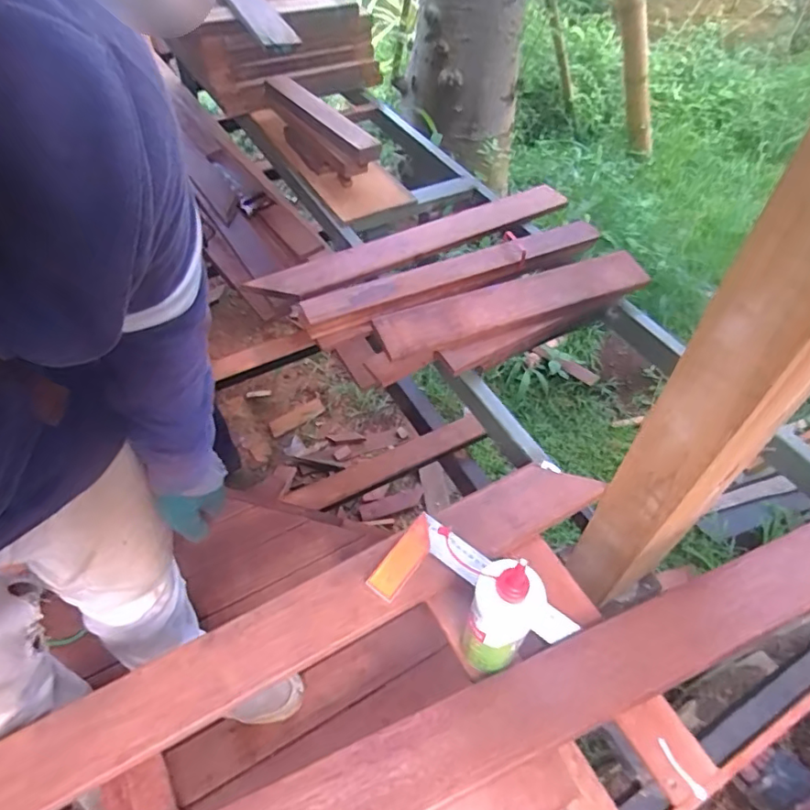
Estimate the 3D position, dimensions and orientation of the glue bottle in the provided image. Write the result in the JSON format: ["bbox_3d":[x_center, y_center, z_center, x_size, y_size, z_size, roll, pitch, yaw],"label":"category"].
[{"bbox_3d":[0.100,0.219,0.565,0.065,0.203,0.063,0,51,0],"label":"glue bottle"}]

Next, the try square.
[{"bbox_3d":[0.081,0.241,0.672,0.233,0.026,0.124,31,57,22],"label":"try square"}]

